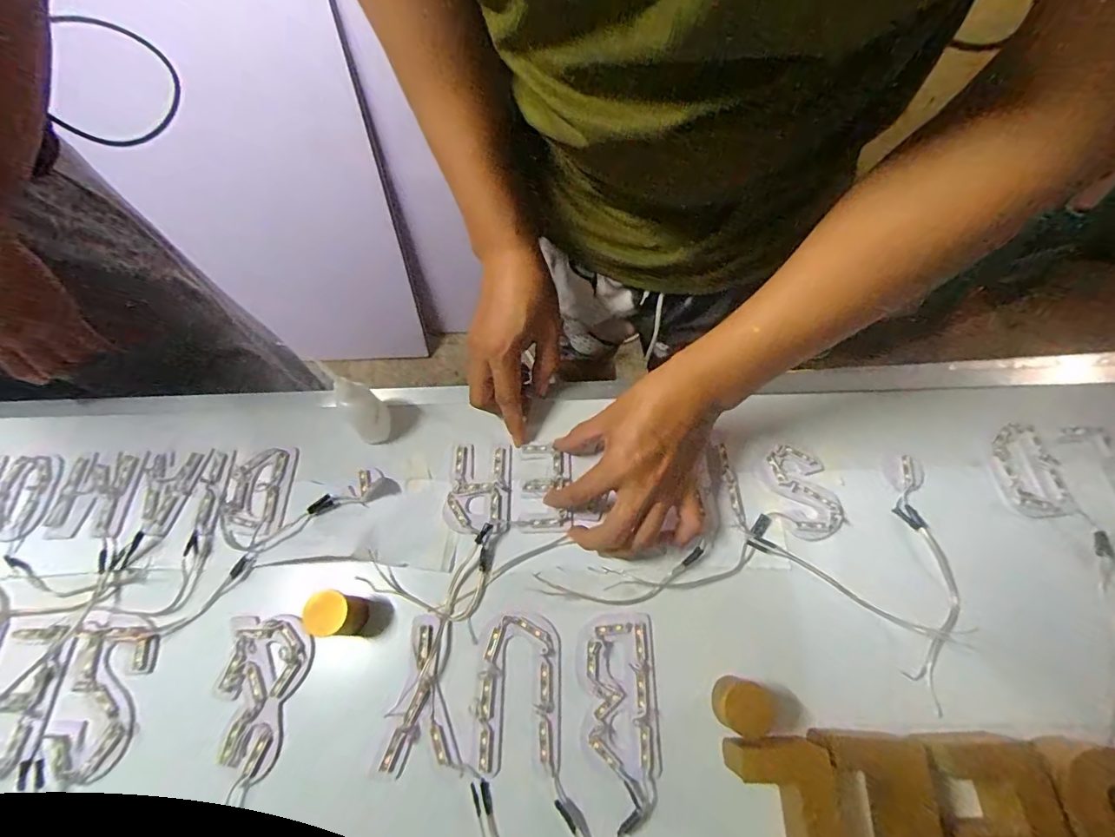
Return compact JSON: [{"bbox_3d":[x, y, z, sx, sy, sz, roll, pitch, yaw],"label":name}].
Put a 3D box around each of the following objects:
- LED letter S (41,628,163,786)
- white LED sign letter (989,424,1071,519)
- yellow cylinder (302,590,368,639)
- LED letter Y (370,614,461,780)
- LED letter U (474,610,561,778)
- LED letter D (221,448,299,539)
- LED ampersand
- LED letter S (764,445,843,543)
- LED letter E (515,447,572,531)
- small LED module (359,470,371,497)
[{"bbox_3d":[-0.358,0.221,0.383,0.060,0.015,0.105,-4,66,2],"label":"LED letter S"},{"bbox_3d":[0.398,0.043,0.415,0.050,0.004,0.078,0,66,3],"label":"white LED sign letter"},{"bbox_3d":[-0.171,0.152,0.381,0.029,0.045,0.030,14,68,9],"label":"yellow cylinder"},{"bbox_3d":[-0.103,0.207,0.372,0.056,0.006,0.105,-2,66,2],"label":"LED letter Y"},{"bbox_3d":[-0.030,0.204,0.370,0.063,0.004,0.105,2,66,4],"label":"LED letter U"},{"bbox_3d":[-0.273,0.067,0.445,0.059,0.006,0.082,-3,66,2],"label":"LED letter D"},{"bbox_3d":[-0.232,0.213,0.379,0.066,0.009,0.109,2,66,4],"label":"LED ampersand"},{"bbox_3d":[0.212,0.062,0.421,0.047,0.007,0.082,-14,66,-3],"label":"LED letter S"},{"bbox_3d":[-0.011,0.061,0.431,0.045,0.011,0.076,1,66,4],"label":"LED letter E"},{"bbox_3d":[-0.175,0.059,0.445,0.010,0.006,0.025,-16,66,-4],"label":"small LED module"}]

